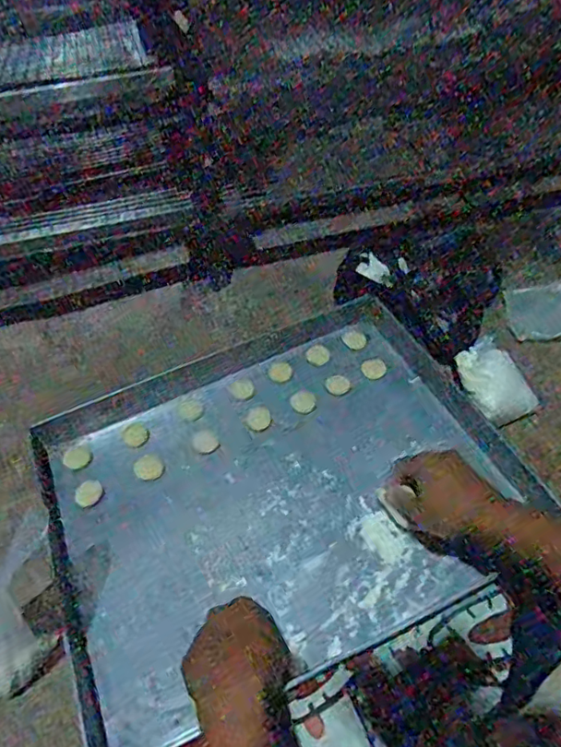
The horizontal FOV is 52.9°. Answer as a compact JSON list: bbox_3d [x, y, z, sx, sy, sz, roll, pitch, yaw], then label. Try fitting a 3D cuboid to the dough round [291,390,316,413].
[{"bbox_3d":[0.032,0.039,0.773,0.034,0.007,0.035,-2,48,3],"label":"dough round"}]

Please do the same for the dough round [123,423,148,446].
[{"bbox_3d":[-0.195,0.080,0.755,0.031,0.004,0.037,-27,52,-18],"label":"dough round"}]

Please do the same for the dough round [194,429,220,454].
[{"bbox_3d":[-0.098,0.089,0.740,0.030,0.005,0.034,-25,51,-16],"label":"dough round"}]

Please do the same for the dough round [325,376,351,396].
[{"bbox_3d":[0.080,0.015,0.784,0.030,0.004,0.033,-2,48,3],"label":"dough round"}]

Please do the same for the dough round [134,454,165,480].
[{"bbox_3d":[-0.169,0.120,0.723,0.036,0.004,0.038,-2,48,3],"label":"dough round"}]

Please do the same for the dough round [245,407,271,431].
[{"bbox_3d":[-0.029,0.061,0.753,0.031,0.007,0.033,-7,48,-1],"label":"dough round"}]

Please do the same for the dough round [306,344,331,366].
[{"bbox_3d":[0.055,-0.026,0.818,0.031,0.008,0.036,-16,49,-9],"label":"dough round"}]

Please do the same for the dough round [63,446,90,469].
[{"bbox_3d":[-0.263,0.108,0.728,0.032,0.008,0.029,-28,52,-19],"label":"dough round"}]

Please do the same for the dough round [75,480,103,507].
[{"bbox_3d":[-0.237,0.146,0.697,0.032,0.004,0.033,-2,48,3],"label":"dough round"}]

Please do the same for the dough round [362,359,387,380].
[{"bbox_3d":[0.131,-0.005,0.789,0.031,0.011,0.032,-2,48,3],"label":"dough round"}]

